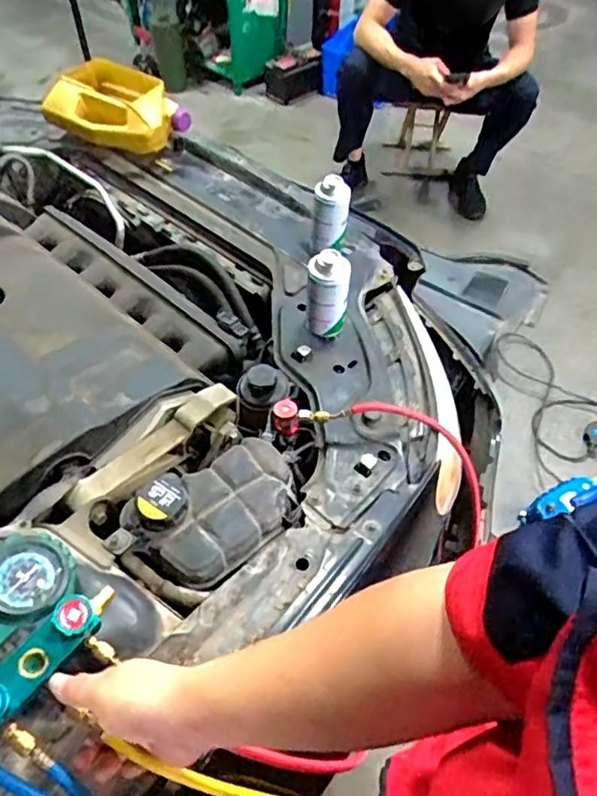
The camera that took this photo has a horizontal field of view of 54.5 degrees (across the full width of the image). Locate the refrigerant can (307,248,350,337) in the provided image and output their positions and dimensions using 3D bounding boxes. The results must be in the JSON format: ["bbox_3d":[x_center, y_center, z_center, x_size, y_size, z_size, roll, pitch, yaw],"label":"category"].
[{"bbox_3d":[0.046,-0.161,0.914,0.063,0.137,0.055,5,53,3],"label":"refrigerant can"}]

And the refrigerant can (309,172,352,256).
[{"bbox_3d":[0.059,-0.341,1.076,0.065,0.149,0.070,0,52,0],"label":"refrigerant can"}]

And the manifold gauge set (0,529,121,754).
[{"bbox_3d":[-0.256,0.200,0.498,0.134,0.062,0.163,29,57,20],"label":"manifold gauge set"}]

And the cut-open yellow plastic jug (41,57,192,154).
[{"bbox_3d":[-0.414,-0.645,1.310,0.325,0.114,0.222,25,56,17],"label":"cut-open yellow plastic jug"}]

